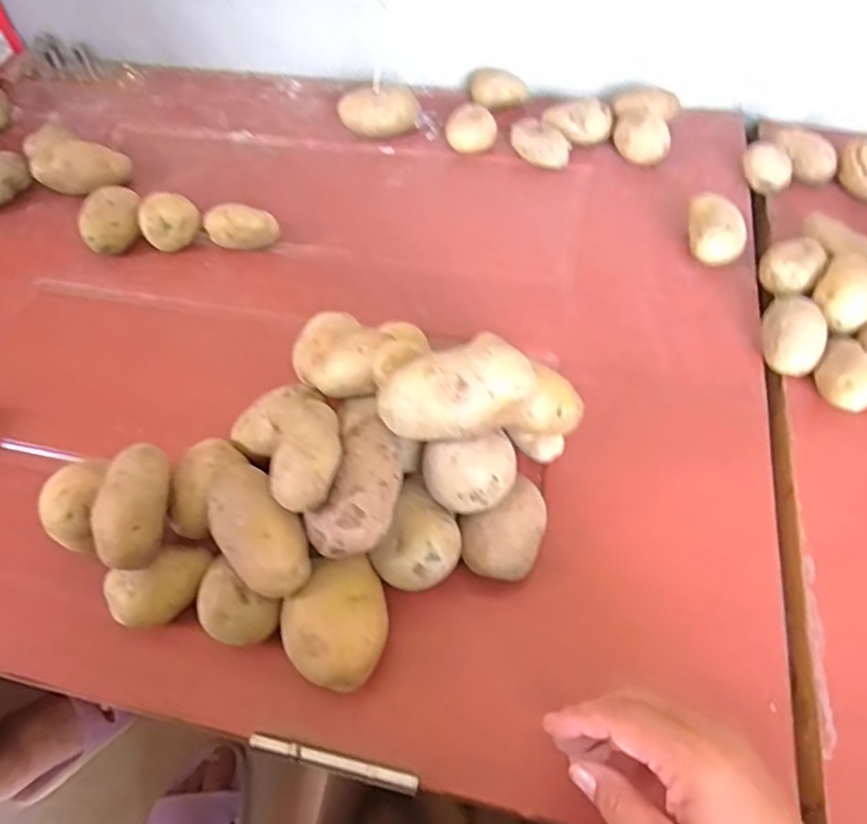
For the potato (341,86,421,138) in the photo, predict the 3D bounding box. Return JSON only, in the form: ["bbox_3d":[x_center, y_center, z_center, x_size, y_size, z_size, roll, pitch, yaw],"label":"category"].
[{"bbox_3d":[-0.063,-0.356,0.752,0.090,0.046,0.049,-3,55,1],"label":"potato"}]

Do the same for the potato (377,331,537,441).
[{"bbox_3d":[0.014,-0.012,0.391,0.092,0.054,0.037,-26,22,8],"label":"potato"}]

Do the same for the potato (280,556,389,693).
[{"bbox_3d":[-0.062,0.137,0.401,0.063,0.047,0.072,-3,55,0],"label":"potato"}]

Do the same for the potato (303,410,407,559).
[{"bbox_3d":[-0.044,0.048,0.403,0.045,0.035,0.095,14,57,12],"label":"potato"}]

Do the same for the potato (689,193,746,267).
[{"bbox_3d":[0.270,-0.171,0.604,0.045,0.045,0.065,6,56,7],"label":"potato"}]

